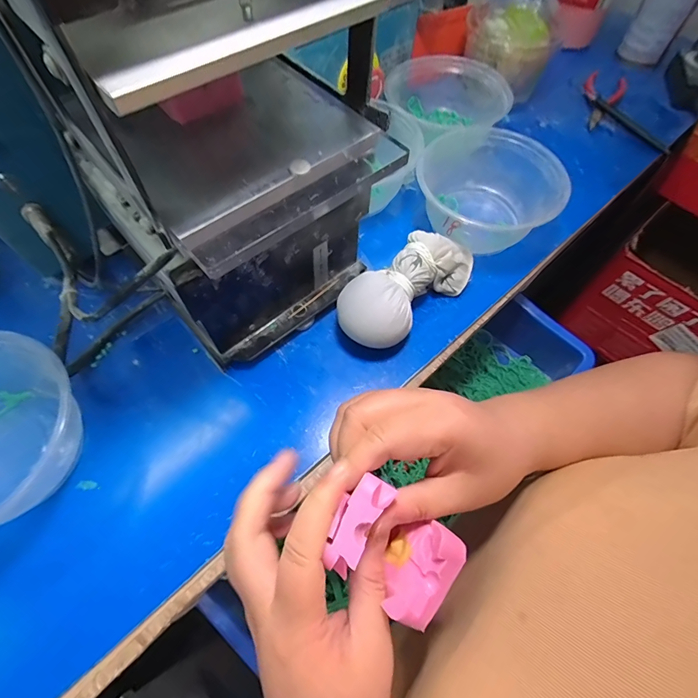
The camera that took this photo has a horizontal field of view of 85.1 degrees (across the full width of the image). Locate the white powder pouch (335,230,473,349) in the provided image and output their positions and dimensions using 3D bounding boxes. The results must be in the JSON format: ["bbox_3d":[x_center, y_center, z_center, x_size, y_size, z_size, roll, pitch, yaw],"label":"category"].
[{"bbox_3d":[0.054,-0.056,0.332,0.145,0.048,0.060,-41,71,-21],"label":"white powder pouch"}]

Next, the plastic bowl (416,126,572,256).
[{"bbox_3d":[0.133,-0.148,0.373,0.127,0.059,0.128,1,62,-2],"label":"plastic bowl"}]

